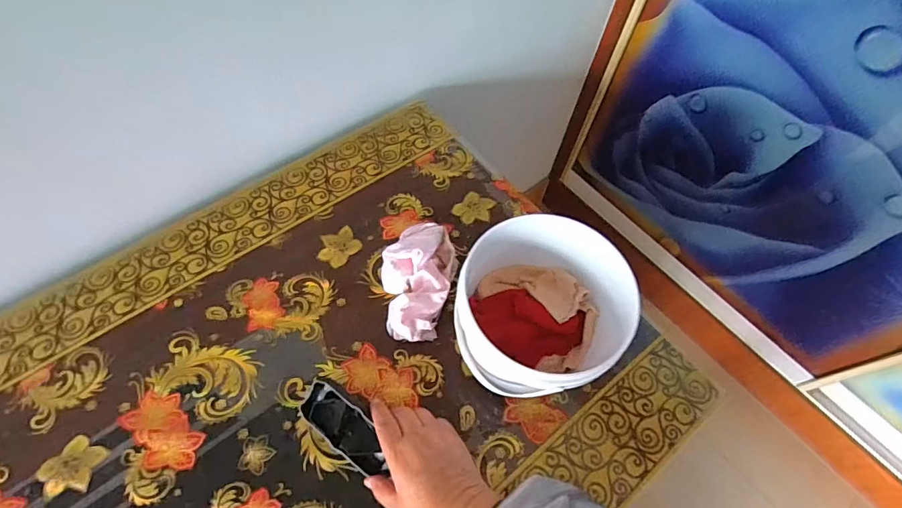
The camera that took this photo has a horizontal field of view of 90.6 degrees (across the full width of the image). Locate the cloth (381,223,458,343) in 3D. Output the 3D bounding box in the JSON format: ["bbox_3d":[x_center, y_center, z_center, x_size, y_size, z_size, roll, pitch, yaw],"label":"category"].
[{"bbox_3d":[-0.038,0.027,0.548,0.090,0.056,0.152,-7,61,-7],"label":"cloth"}]

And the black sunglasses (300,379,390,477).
[{"bbox_3d":[-0.110,0.180,0.461,0.109,0.037,0.040,44,67,8],"label":"black sunglasses"}]

